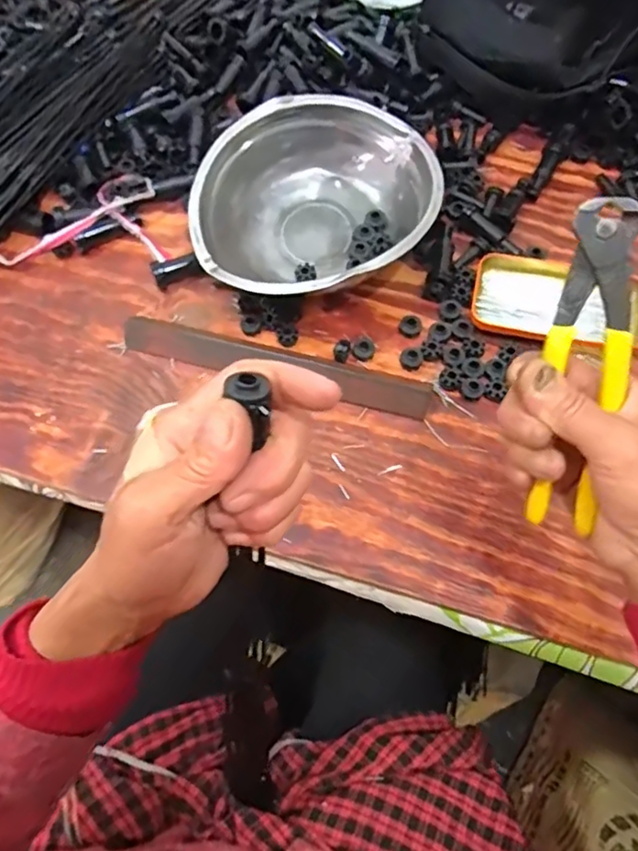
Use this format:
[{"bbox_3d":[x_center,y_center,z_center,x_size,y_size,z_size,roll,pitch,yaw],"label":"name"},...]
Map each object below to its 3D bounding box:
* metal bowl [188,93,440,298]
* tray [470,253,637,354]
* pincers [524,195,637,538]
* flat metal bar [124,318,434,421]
[{"bbox_3d":[0.000,-0.187,0.522,0.186,0.079,0.198,-1,64,1],"label":"metal bowl"},{"bbox_3d":[0.203,-0.103,0.516,0.141,0.014,0.079,16,66,9],"label":"tray"},{"bbox_3d":[0.133,-0.027,0.303,0.035,0.015,0.163,5,103,4],"label":"pincers"},{"bbox_3d":[-0.039,-0.053,0.510,0.265,0.010,0.033,15,66,8],"label":"flat metal bar"}]

